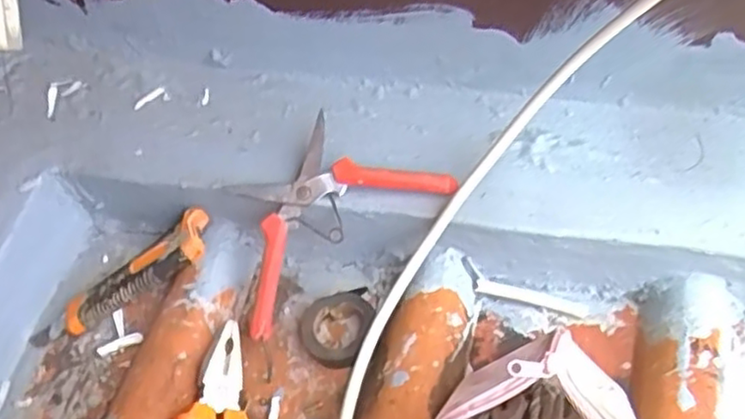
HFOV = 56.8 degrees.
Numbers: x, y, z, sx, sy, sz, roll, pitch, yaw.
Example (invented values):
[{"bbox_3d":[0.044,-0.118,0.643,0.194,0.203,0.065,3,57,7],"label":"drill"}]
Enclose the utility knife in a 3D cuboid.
[{"bbox_3d":[-0.198,0.062,0.553,0.164,0.030,0.034,-35,48,-2],"label":"utility knife"}]

